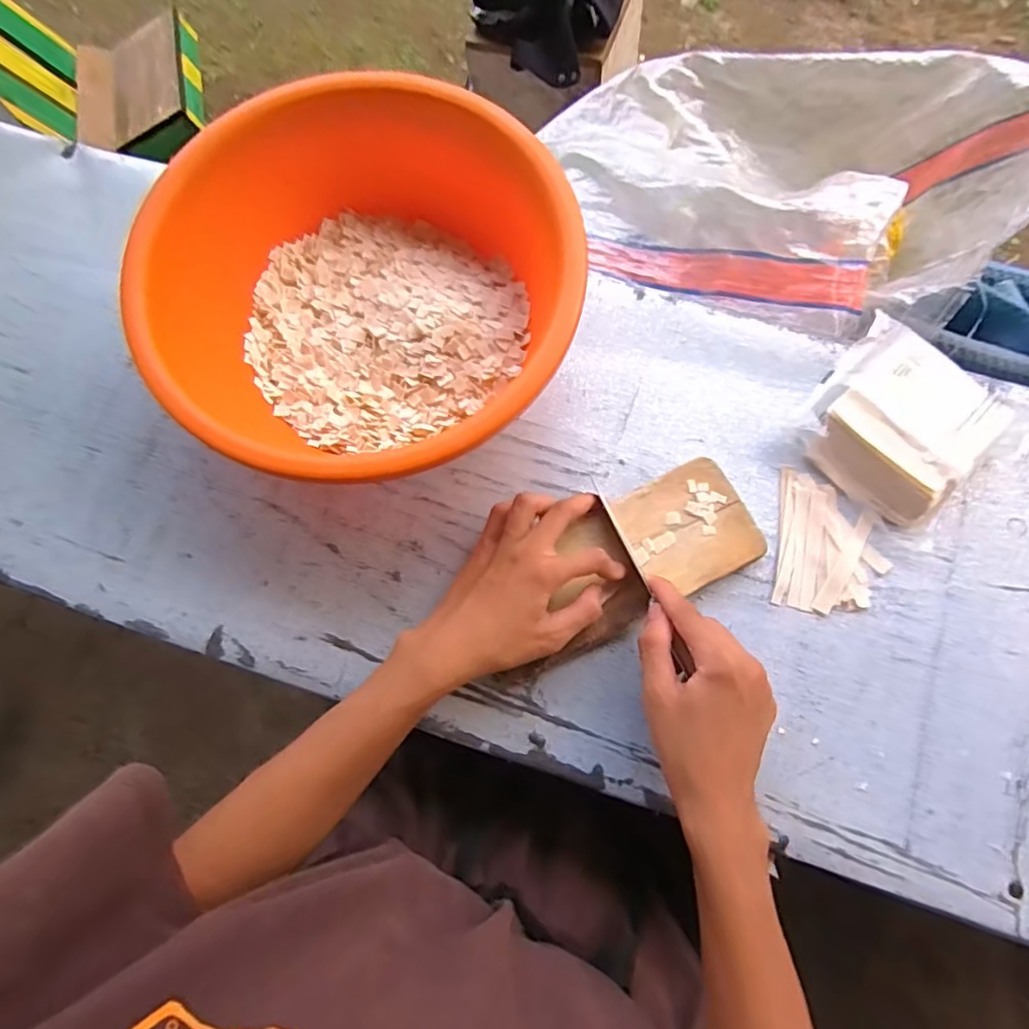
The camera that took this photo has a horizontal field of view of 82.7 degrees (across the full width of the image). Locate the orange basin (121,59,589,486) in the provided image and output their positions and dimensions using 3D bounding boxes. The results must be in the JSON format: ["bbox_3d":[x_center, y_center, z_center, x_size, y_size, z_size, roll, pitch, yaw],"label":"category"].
[{"bbox_3d":[-0.110,-0.166,0.450,0.316,0.120,0.302,0,74,1],"label":"orange basin"}]

